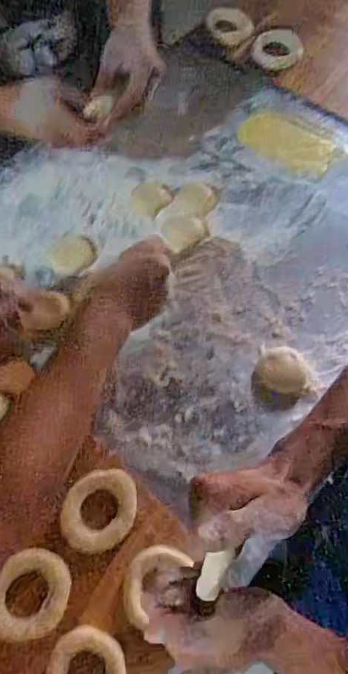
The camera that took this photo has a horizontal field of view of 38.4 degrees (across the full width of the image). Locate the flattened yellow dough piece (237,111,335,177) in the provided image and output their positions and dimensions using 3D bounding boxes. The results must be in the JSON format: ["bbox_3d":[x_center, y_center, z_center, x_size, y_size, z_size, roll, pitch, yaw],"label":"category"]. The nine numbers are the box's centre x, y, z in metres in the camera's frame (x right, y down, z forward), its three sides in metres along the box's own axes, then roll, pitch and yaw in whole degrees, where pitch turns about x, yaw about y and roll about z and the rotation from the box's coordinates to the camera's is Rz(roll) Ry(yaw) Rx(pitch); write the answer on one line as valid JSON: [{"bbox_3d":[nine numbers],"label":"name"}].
[{"bbox_3d":[0.168,-0.293,0.748,0.144,0.008,0.085,35,69,17],"label":"flattened yellow dough piece"}]

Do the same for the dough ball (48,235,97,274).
[{"bbox_3d":[-0.130,-0.107,0.650,0.045,0.018,0.065,41,71,19],"label":"dough ball"}]

